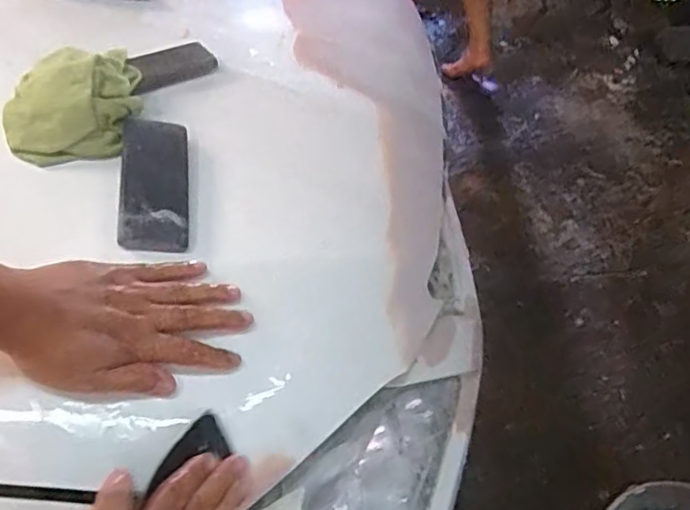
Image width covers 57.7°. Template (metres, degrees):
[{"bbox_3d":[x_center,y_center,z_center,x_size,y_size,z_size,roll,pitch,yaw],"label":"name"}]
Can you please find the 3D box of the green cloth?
[{"bbox_3d":[-0.254,-0.147,0.584,0.113,0.060,0.130,-9,50,-10],"label":"green cloth"}]

